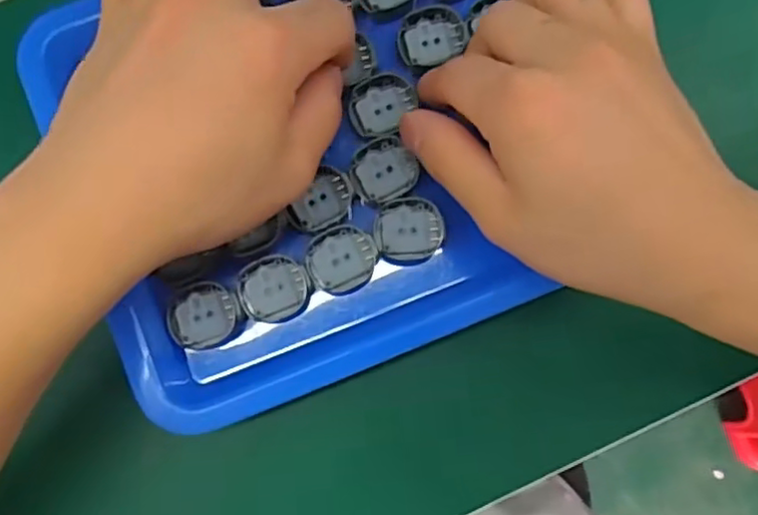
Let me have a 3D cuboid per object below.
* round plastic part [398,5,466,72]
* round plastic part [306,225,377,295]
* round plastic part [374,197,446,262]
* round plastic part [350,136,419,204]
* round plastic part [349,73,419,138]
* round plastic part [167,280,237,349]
[{"bbox_3d":[0.023,-0.094,0.285,0.028,0.005,0.024,-18,83,-3],"label":"round plastic part"},{"bbox_3d":[-0.015,0.001,0.271,0.026,0.004,0.028,0,82,-1],"label":"round plastic part"},{"bbox_3d":[0.012,-0.011,0.274,0.028,0.004,0.025,-5,82,-2],"label":"round plastic part"},{"bbox_3d":[0.002,-0.036,0.276,0.026,0.004,0.025,0,82,-1],"label":"round plastic part"},{"bbox_3d":[0.002,-0.064,0.280,0.028,0.004,0.025,-15,82,-3],"label":"round plastic part"},{"bbox_3d":[-0.070,0.023,0.266,0.027,0.006,0.025,0,82,-1],"label":"round plastic part"}]

